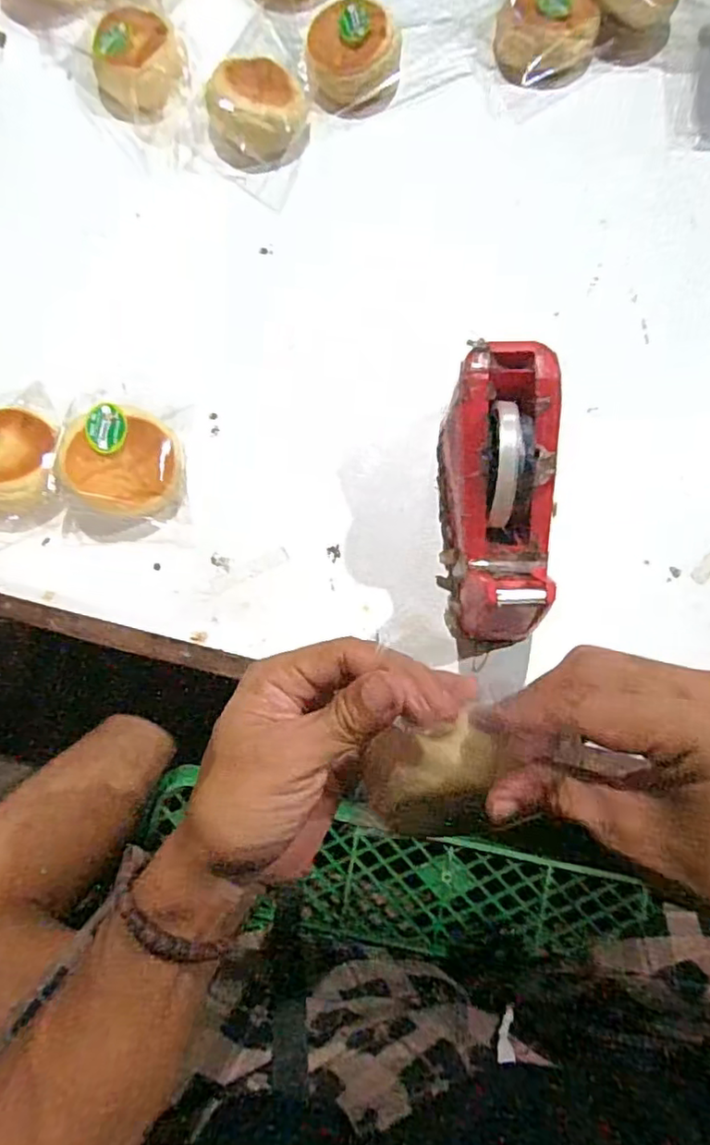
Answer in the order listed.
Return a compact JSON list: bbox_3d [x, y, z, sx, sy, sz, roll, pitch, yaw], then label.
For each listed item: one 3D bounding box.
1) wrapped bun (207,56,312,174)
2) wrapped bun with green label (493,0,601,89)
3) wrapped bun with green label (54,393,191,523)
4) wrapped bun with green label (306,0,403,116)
[{"bbox_3d":[-0.090,-0.423,0.564,0.091,0.052,0.084,0,79,1],"label":"wrapped bun"},{"bbox_3d":[0.185,-0.523,0.584,0.098,0.038,0.083,11,79,3],"label":"wrapped bun with green label"},{"bbox_3d":[-0.190,-0.097,0.499,0.096,0.060,0.107,-4,79,0],"label":"wrapped bun with green label"},{"bbox_3d":[-0.001,-0.482,0.571,0.087,0.058,0.071,0,79,1],"label":"wrapped bun with green label"}]

